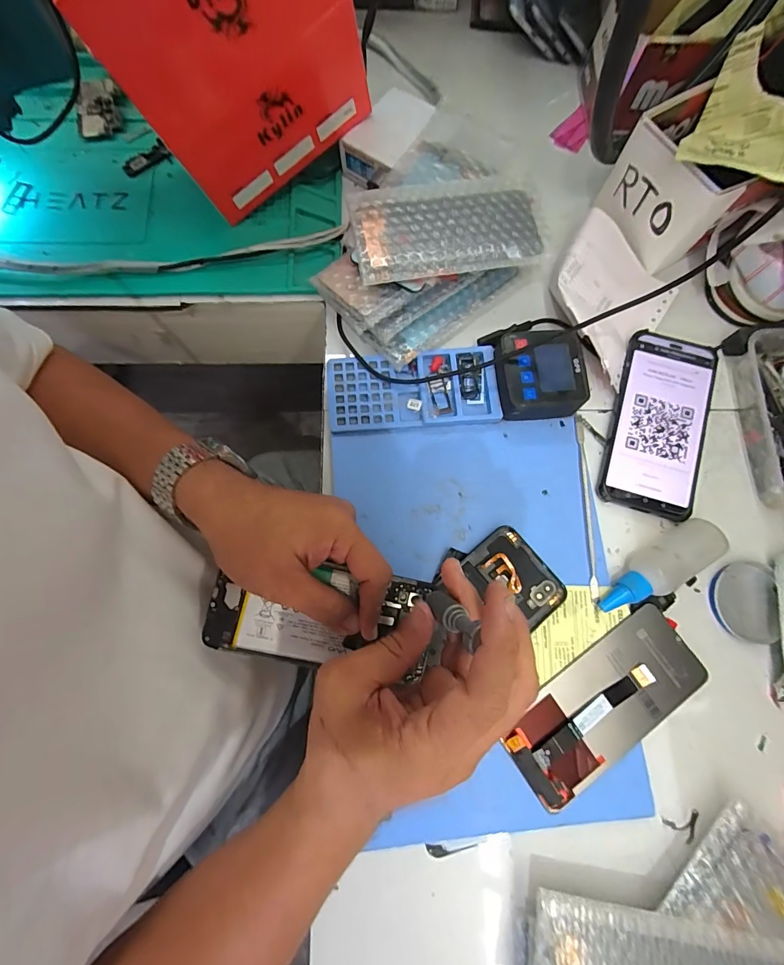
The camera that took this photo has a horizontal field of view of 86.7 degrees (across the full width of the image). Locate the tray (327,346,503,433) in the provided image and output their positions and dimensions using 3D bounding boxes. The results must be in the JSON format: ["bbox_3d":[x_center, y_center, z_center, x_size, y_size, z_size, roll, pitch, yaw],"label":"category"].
[{"bbox_3d":[0.018,-0.082,0.368,0.148,0.016,0.068,-4,77,-2],"label":"tray"}]

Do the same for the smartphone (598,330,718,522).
[{"bbox_3d":[0.237,-0.054,0.368,0.077,0.012,0.162,17,77,3],"label":"smartphone"}]

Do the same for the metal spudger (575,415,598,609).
[{"bbox_3d":[0.166,0.018,0.355,0.008,0.005,0.160,1,76,-1],"label":"metal spudger"}]

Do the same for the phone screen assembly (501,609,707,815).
[{"bbox_3d":[0.162,0.167,0.314,0.159,0.007,0.070,-33,79,-11],"label":"phone screen assembly"}]

